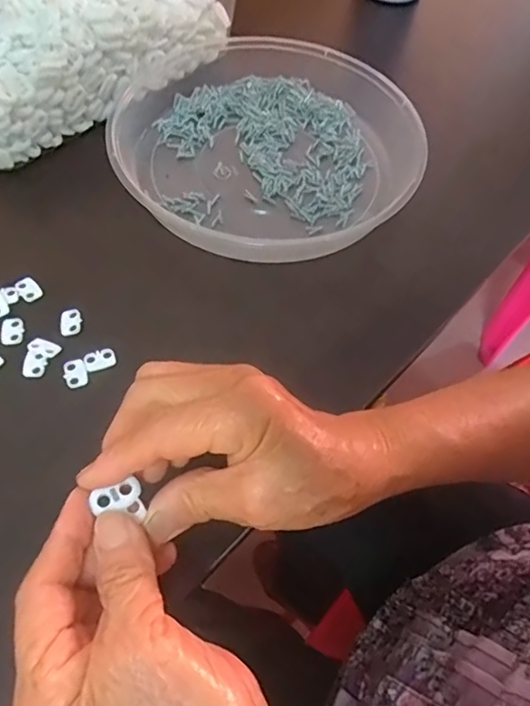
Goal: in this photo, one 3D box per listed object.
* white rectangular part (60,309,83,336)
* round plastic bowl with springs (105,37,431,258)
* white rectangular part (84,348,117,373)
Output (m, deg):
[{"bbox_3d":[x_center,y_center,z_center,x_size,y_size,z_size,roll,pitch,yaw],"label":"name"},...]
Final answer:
[{"bbox_3d":[-0.125,-0.020,0.345,0.013,0.005,0.019,-2,59,-6],"label":"white rectangular part"},{"bbox_3d":[0.003,-0.167,0.424,0.231,0.043,0.224,2,59,-4],"label":"round plastic bowl with springs"},{"bbox_3d":[-0.102,0.004,0.333,0.018,0.004,0.013,-21,63,-17],"label":"white rectangular part"}]

